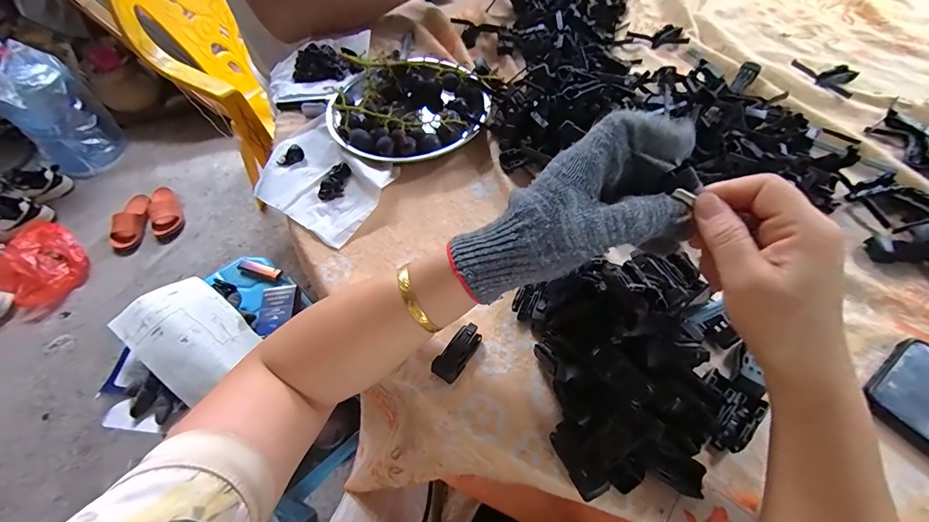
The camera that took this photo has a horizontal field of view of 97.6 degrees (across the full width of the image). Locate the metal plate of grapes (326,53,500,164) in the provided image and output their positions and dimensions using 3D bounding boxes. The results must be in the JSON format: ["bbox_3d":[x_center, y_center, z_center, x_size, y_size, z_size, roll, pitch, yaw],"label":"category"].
[{"bbox_3d":[-0.064,-0.176,0.471,0.189,0.043,0.159,5,57,8],"label":"metal plate of grapes"}]

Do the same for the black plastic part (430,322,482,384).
[{"bbox_3d":[-0.005,0.073,0.324,0.020,0.012,0.047,30,64,22],"label":"black plastic part"}]

